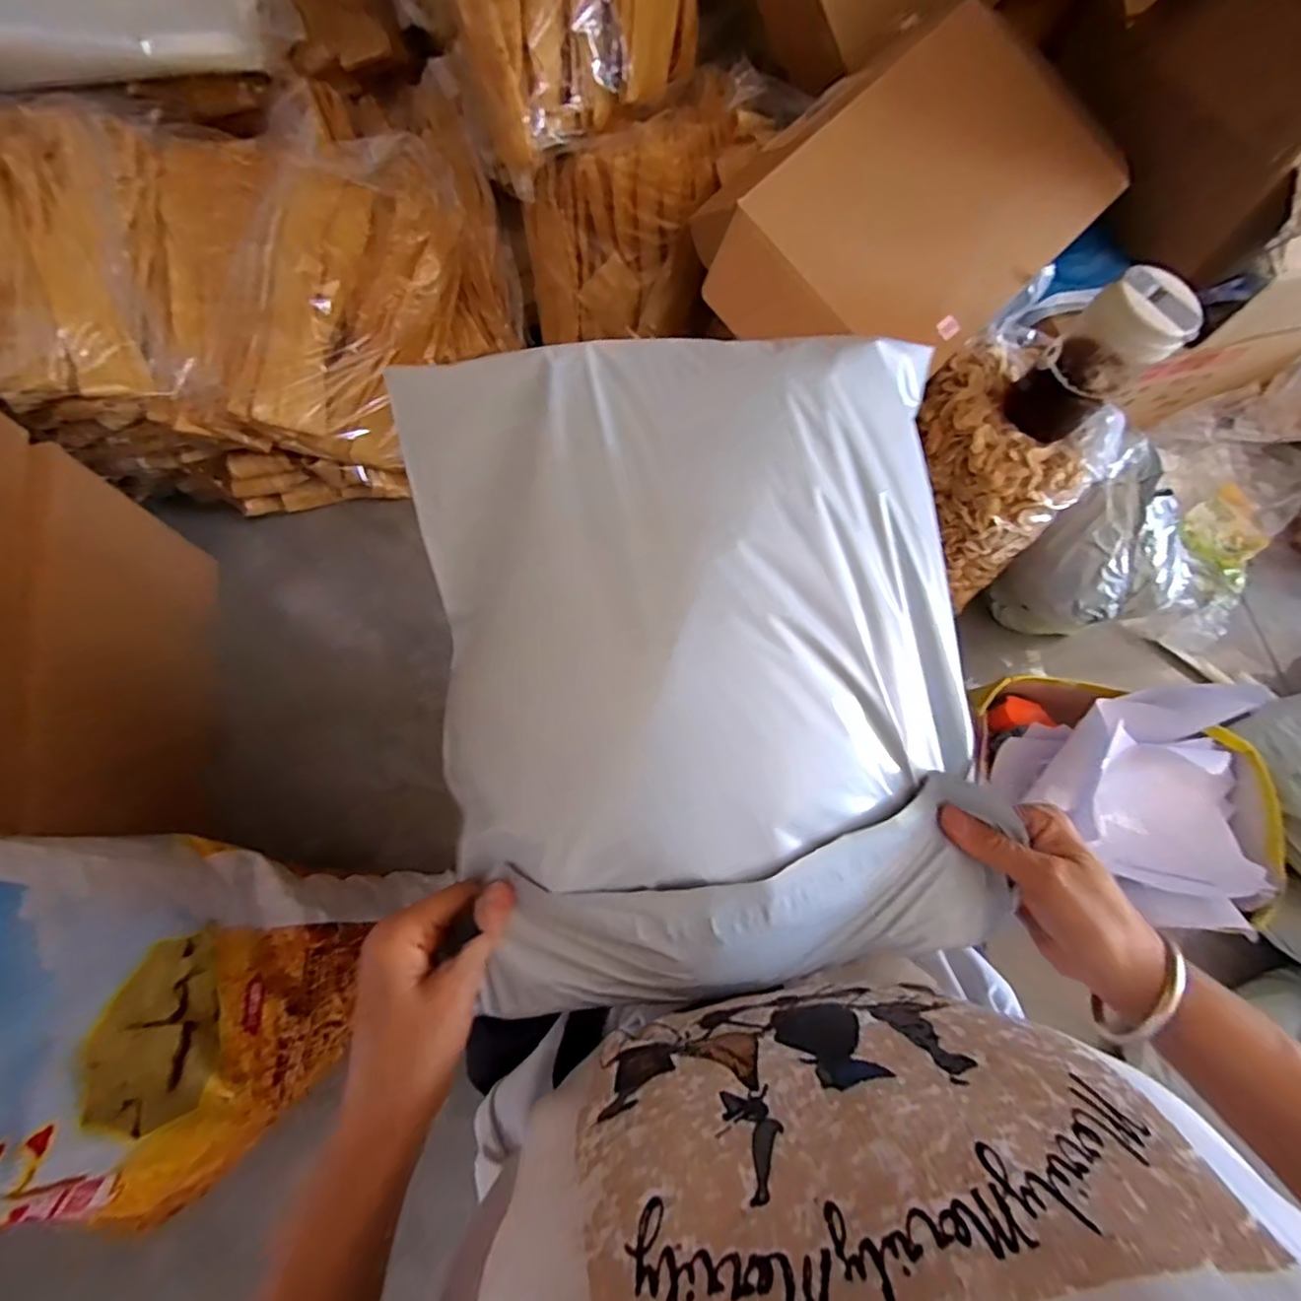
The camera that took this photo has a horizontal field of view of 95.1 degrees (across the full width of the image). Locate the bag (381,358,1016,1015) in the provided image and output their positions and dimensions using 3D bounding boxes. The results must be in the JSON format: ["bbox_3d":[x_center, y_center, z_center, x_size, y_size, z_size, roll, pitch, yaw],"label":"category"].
[{"bbox_3d":[0.029,-0.008,0.337,0.305,0.090,0.362,-9,72,-5],"label":"bag"}]

